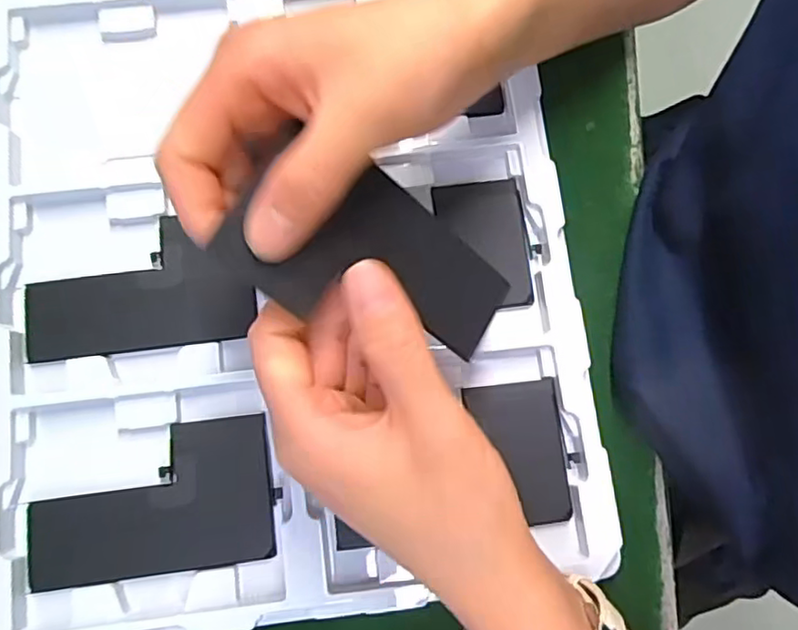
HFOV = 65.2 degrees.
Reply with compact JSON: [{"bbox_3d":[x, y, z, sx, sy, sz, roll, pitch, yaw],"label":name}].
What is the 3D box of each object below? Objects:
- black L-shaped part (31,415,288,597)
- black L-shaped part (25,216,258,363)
[{"bbox_3d":[-0.111,0.084,0.281,0.107,0.004,0.063,-7,77,-3],"label":"black L-shaped part"},{"bbox_3d":[-0.125,-0.012,0.299,0.105,0.004,0.059,-8,77,-3],"label":"black L-shaped part"}]

